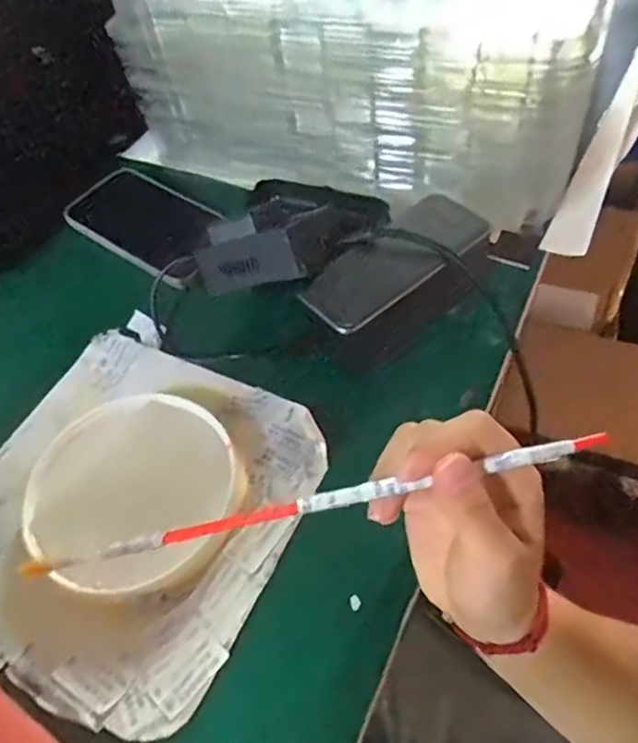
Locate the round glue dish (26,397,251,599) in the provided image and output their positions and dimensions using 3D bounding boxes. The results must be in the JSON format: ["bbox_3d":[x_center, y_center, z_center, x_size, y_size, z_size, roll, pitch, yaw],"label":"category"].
[{"bbox_3d":[-0.103,0.066,0.337,0.115,0.014,0.112,1,55,-1],"label":"round glue dish"}]

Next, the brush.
[{"bbox_3d":[-0.002,0.055,0.250,0.243,0.007,0.006,-13,56,0],"label":"brush"}]

